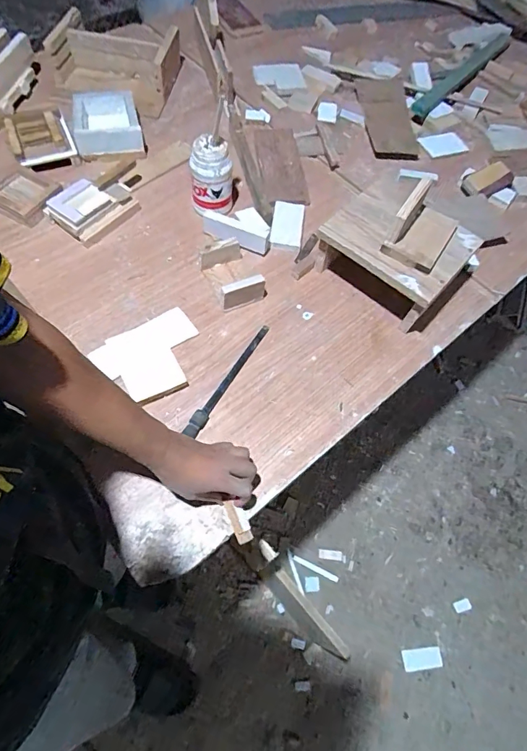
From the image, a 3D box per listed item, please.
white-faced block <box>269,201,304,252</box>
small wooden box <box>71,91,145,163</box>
[{"bbox_3d":[0.046,-0.295,0.847,0.061,0.021,0.113,9,63,-1],"label":"white-faced block"},{"bbox_3d":[-0.330,-0.523,0.908,0.139,0.059,0.162,-11,65,-11],"label":"small wooden box"}]

